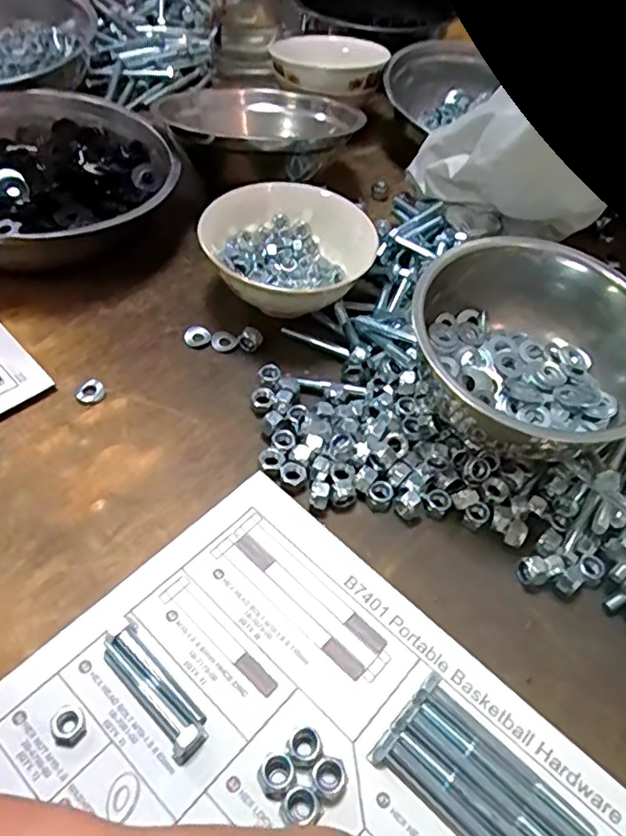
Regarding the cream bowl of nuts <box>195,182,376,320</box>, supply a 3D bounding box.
[{"bbox_3d":[-0.023,-0.139,0.533,0.143,0.072,0.128,-4,53,-9],"label":"cream bowl of nuts"}]

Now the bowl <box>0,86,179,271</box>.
[{"bbox_3d":[-0.263,-0.220,0.568,0.243,0.059,0.251,3,53,-3],"label":"bowl"}]

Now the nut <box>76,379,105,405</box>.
[{"bbox_3d":[-0.169,-0.020,0.464,0.020,0.004,0.020,-16,56,-17],"label":"nut"}]

